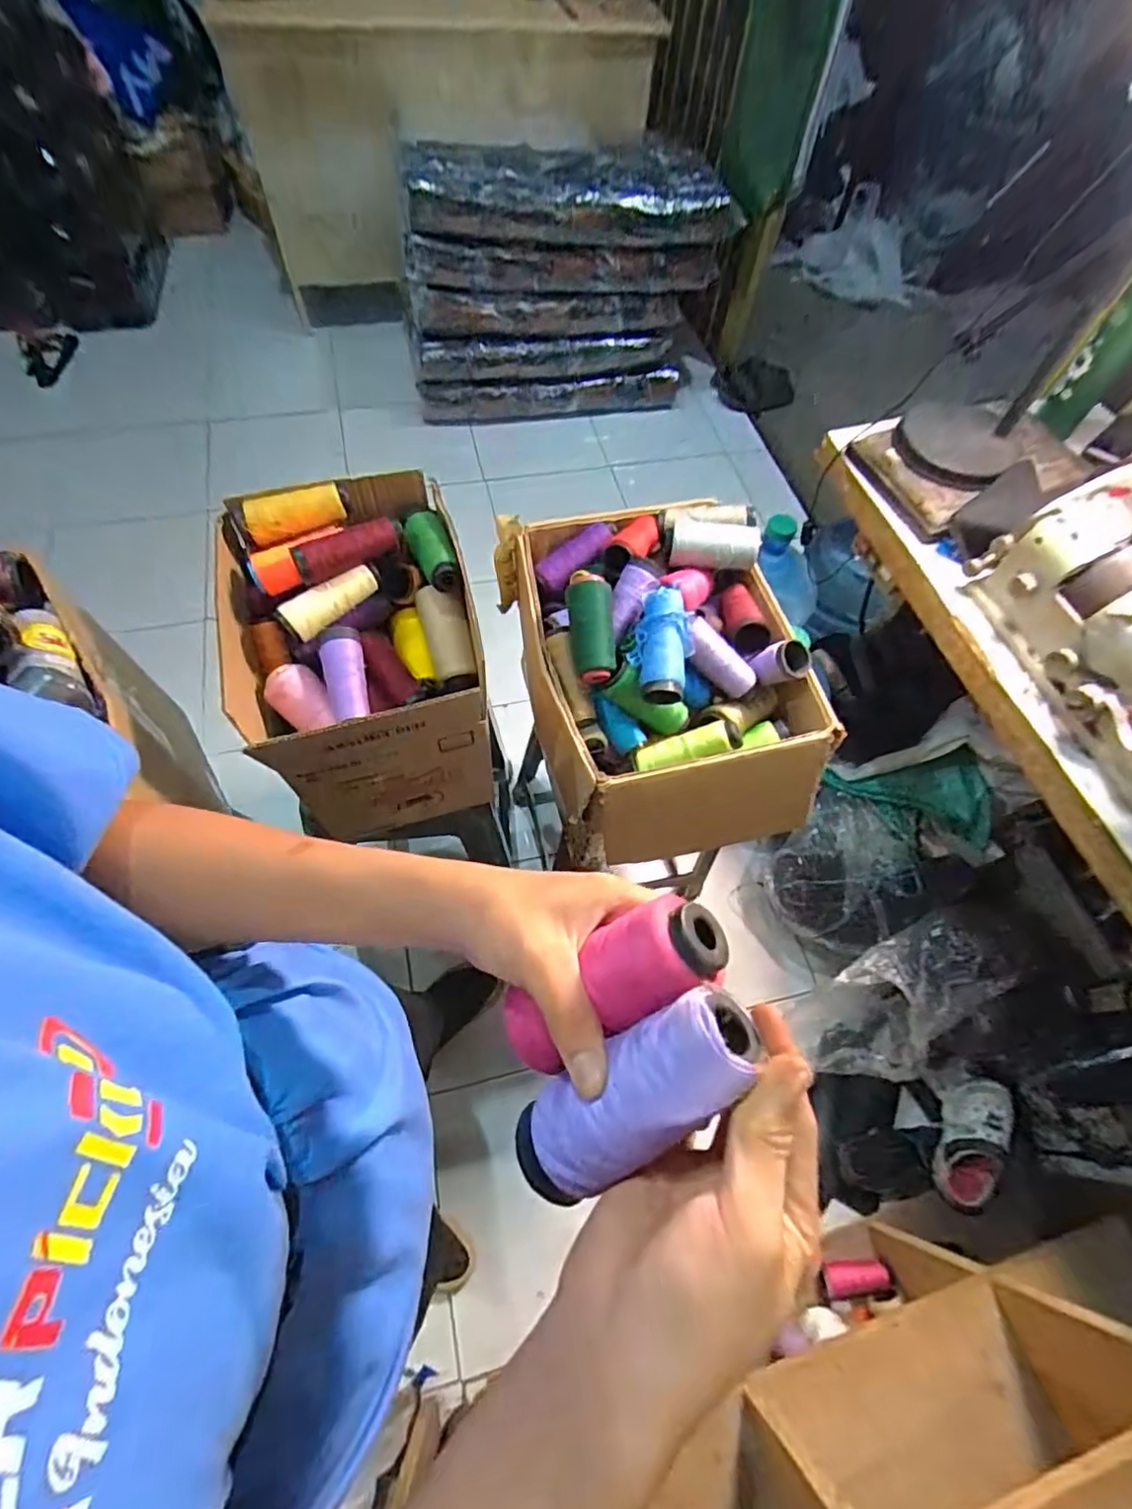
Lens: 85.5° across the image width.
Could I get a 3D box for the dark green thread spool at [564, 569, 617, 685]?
[{"bbox_3d":[0.027,-0.144,0.673,0.043,0.042,0.129,-7,82,-7],"label":"dark green thread spool"}]

